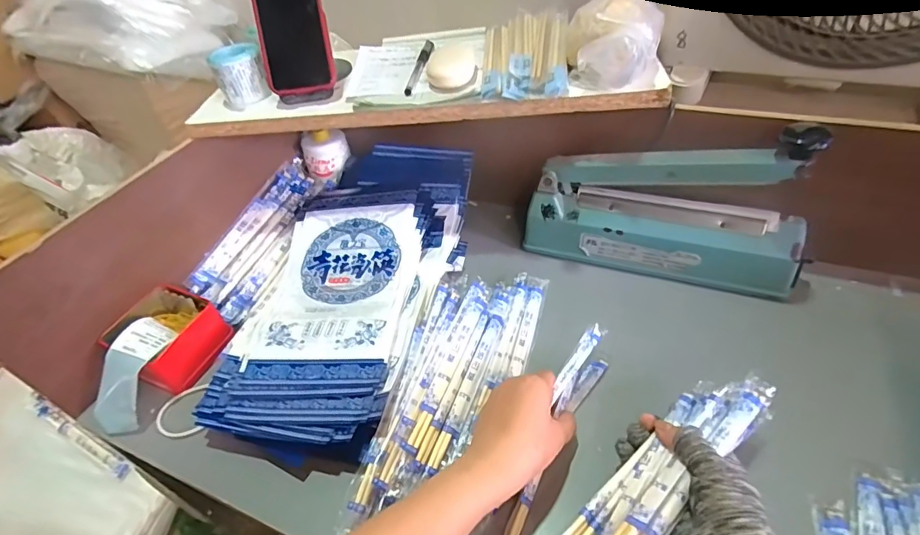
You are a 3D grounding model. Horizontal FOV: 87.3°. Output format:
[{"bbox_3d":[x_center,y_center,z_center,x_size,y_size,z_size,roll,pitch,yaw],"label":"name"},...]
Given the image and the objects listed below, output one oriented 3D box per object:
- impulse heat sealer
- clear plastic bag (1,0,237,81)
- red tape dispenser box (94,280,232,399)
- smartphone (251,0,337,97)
[{"bbox_3d":[0.227,-0.066,0.548,0.300,0.161,0.062,14,48,21],"label":"impulse heat sealer"},{"bbox_3d":[-0.810,-0.588,1.159,0.480,0.189,0.318,12,47,20],"label":"clear plastic bag"},{"bbox_3d":[-0.343,0.076,0.566,0.112,0.063,0.101,20,51,26],"label":"red tape dispenser box"},{"bbox_3d":[-0.197,-0.287,0.559,0.083,0.159,0.014,-6,14,4],"label":"smartphone"}]

